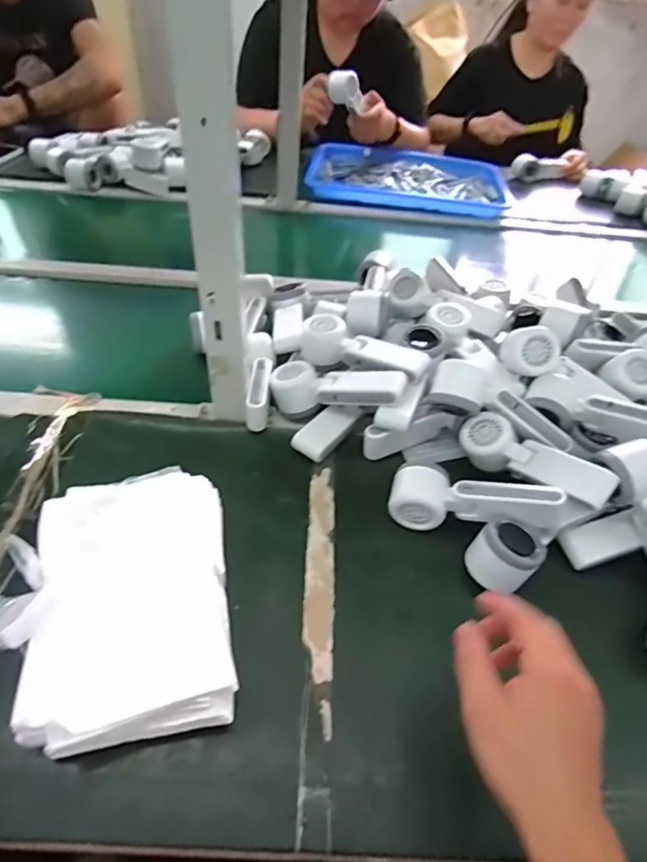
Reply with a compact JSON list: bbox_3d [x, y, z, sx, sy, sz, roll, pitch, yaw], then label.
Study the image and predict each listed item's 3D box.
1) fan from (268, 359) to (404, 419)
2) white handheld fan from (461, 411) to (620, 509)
[{"bbox_3d":[0.017,-0.051,0.613,0.162,0.052,0.048,1,45,23],"label":"fan"},{"bbox_3d":[0.224,0.037,0.548,0.042,0.060,0.161,-34,43,-29],"label":"white handheld fan"}]

